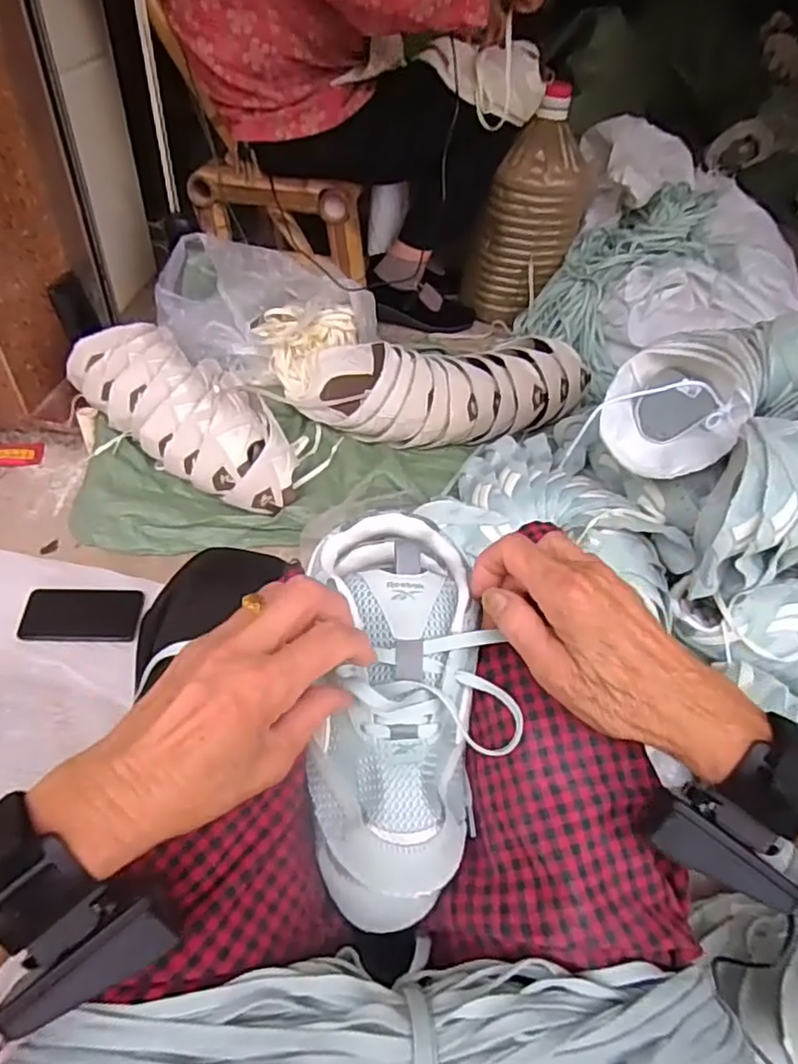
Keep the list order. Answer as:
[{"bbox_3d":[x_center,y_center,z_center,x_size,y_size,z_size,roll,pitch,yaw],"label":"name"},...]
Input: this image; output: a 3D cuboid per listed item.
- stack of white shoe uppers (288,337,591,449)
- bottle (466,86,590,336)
[{"bbox_3d":[0.083,-0.240,1.050,0.456,0.112,0.177,0,47,-6],"label":"stack of white shoe uppers"},{"bbox_3d":[0.262,-0.622,1.243,0.149,0.379,0.143,32,52,22],"label":"bottle"}]

